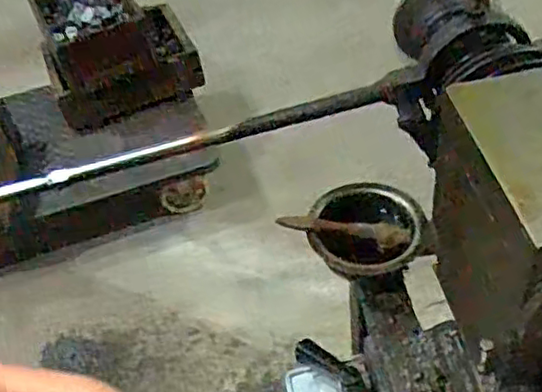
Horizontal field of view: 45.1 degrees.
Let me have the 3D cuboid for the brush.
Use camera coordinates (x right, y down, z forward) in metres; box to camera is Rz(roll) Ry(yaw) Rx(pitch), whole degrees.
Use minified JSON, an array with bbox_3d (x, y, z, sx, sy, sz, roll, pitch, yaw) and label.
[{"bbox_3d":[0.080,0.036,0.739,0.146,0.034,0.026,1,45,9],"label":"brush"}]

